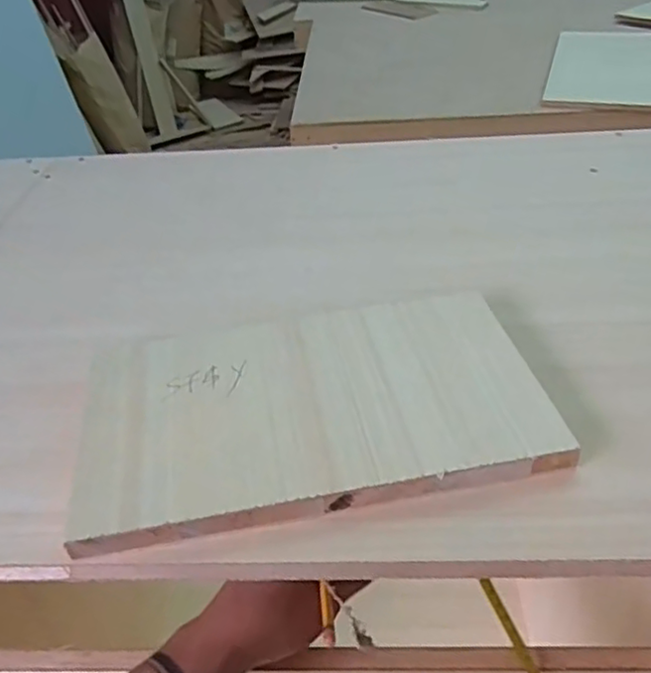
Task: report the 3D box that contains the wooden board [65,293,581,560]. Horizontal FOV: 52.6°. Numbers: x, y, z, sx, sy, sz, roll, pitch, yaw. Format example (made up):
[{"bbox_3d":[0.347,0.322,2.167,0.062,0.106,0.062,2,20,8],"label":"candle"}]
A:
[{"bbox_3d":[-0.010,0.041,0.437,0.286,0.018,0.175,-8,40,-5],"label":"wooden board"}]

